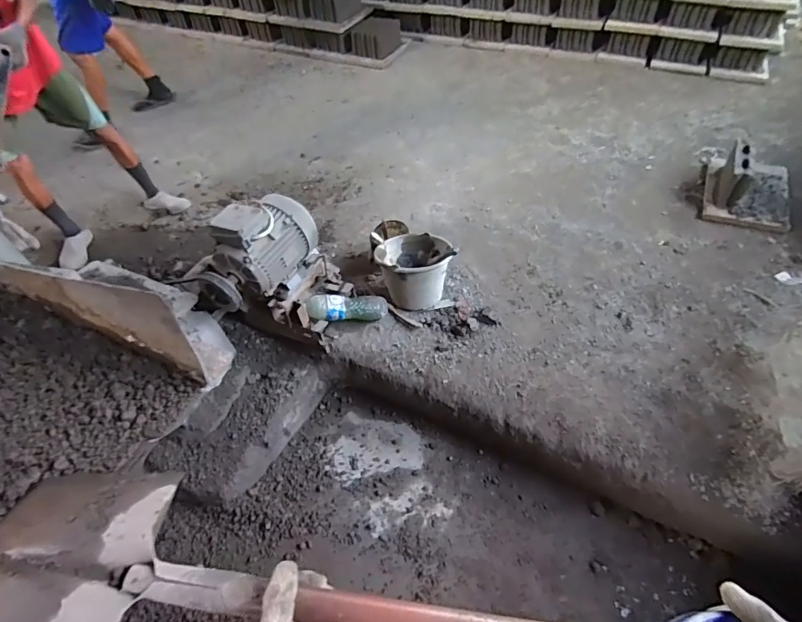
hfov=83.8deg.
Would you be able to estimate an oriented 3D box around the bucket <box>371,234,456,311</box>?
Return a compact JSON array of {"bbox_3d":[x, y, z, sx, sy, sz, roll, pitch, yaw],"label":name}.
[{"bbox_3d":[0.048,-0.163,1.643,0.260,0.208,0.256,-1,50,1],"label":"bucket"}]

